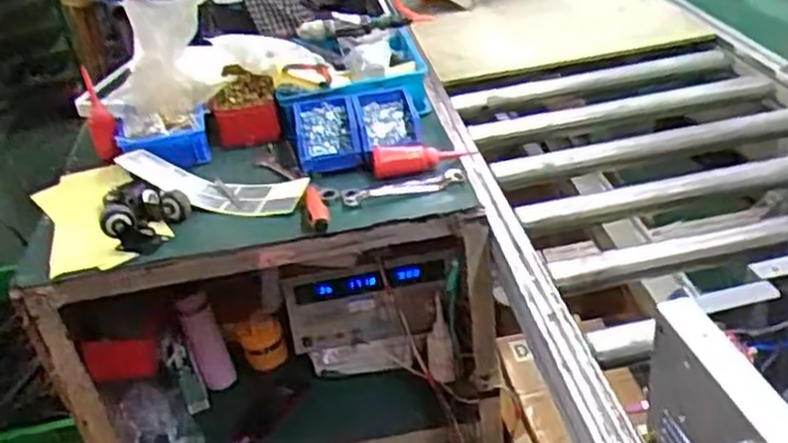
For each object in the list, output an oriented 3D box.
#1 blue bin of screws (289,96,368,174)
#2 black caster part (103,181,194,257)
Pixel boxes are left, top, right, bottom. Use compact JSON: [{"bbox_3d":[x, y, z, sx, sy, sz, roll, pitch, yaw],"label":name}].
[{"bbox_3d":[-0.107,-0.132,1.235,0.101,0.071,0.130,-11,32,-5],"label":"blue bin of screws"},{"bbox_3d":[-0.360,-0.016,1.115,0.119,0.054,0.139,-14,33,-10],"label":"black caster part"}]

